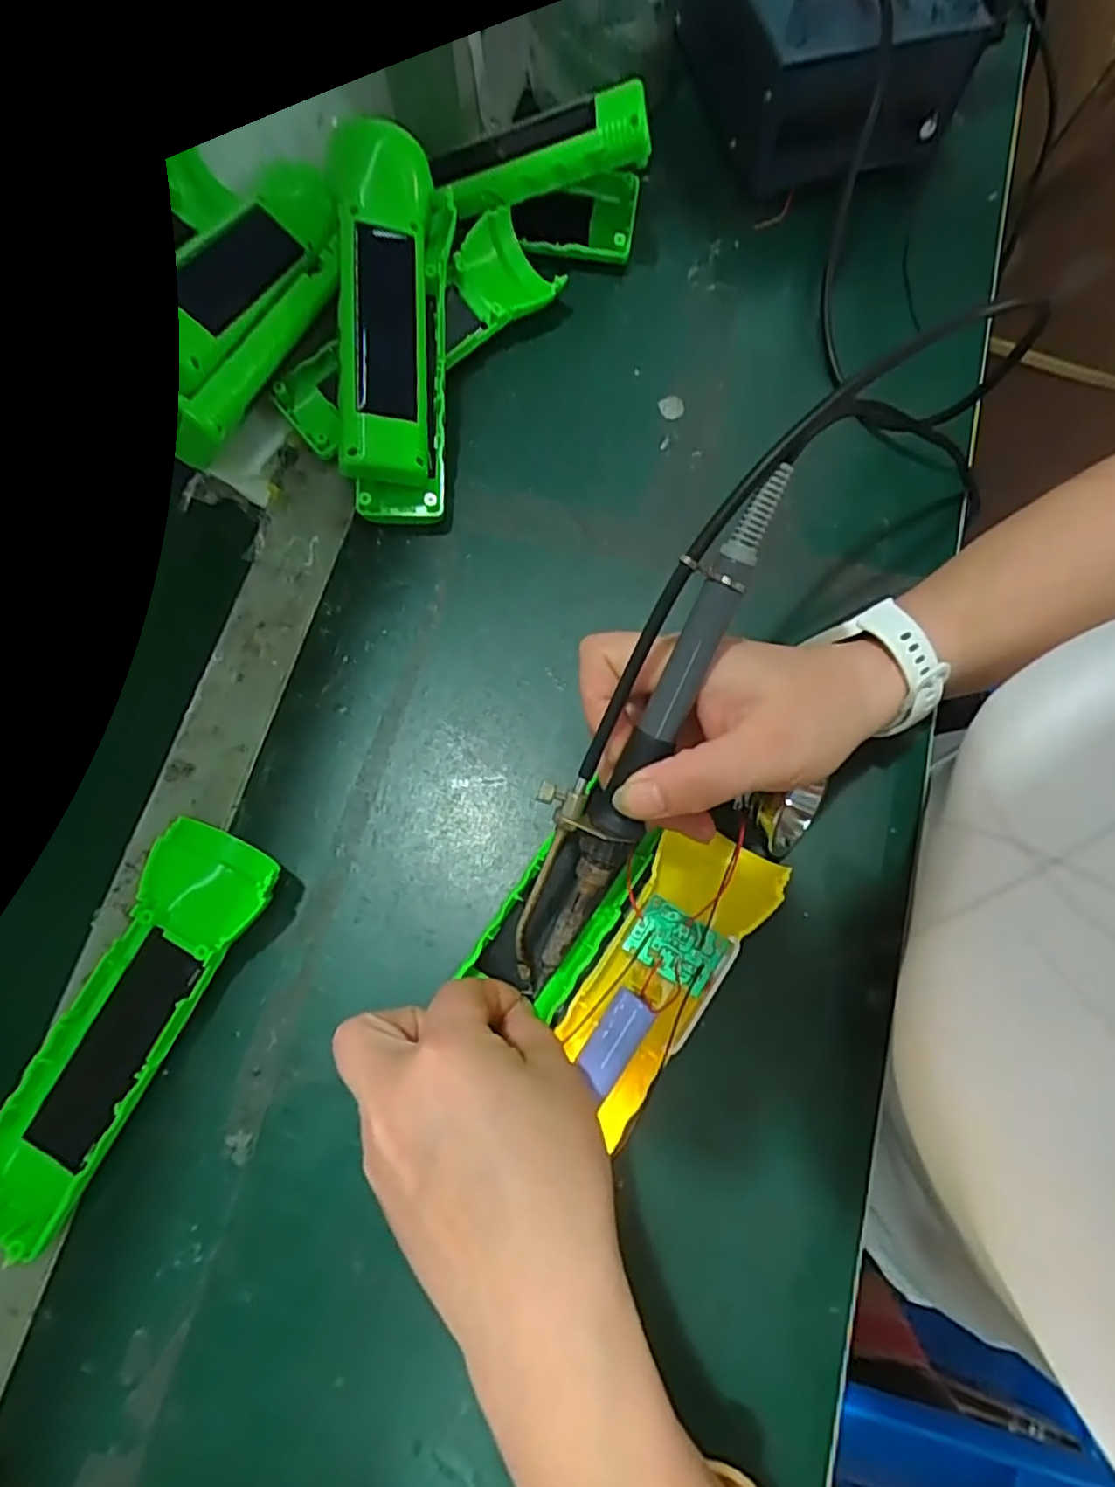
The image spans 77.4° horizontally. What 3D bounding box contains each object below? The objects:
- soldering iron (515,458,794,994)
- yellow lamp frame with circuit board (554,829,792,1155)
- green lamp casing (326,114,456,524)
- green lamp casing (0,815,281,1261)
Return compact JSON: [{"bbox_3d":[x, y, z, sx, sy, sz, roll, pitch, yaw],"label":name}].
[{"bbox_3d":[0.024,0.003,0.254,0.033,0.022,0.208,26,108,7],"label":"soldering iron"},{"bbox_3d":[0.043,0.090,0.282,0.046,0.028,0.119,32,77,8],"label":"yellow lamp frame with circuit board"},{"bbox_3d":[-0.081,-0.203,0.343,0.052,0.032,0.183,-1,89,0],"label":"green lamp casing"},{"bbox_3d":[-0.174,0.113,0.281,0.048,0.026,0.162,28,76,7],"label":"green lamp casing"}]

